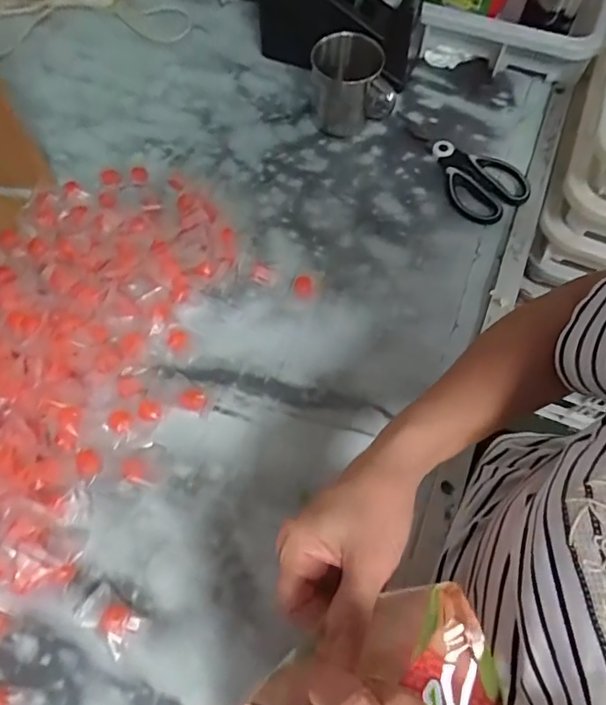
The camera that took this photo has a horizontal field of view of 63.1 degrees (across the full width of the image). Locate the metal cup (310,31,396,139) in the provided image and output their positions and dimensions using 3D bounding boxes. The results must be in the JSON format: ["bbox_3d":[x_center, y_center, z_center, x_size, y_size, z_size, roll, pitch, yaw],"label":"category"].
[{"bbox_3d":[0.058,-0.319,0.596,0.098,0.093,0.098,0,65,0],"label":"metal cup"}]

